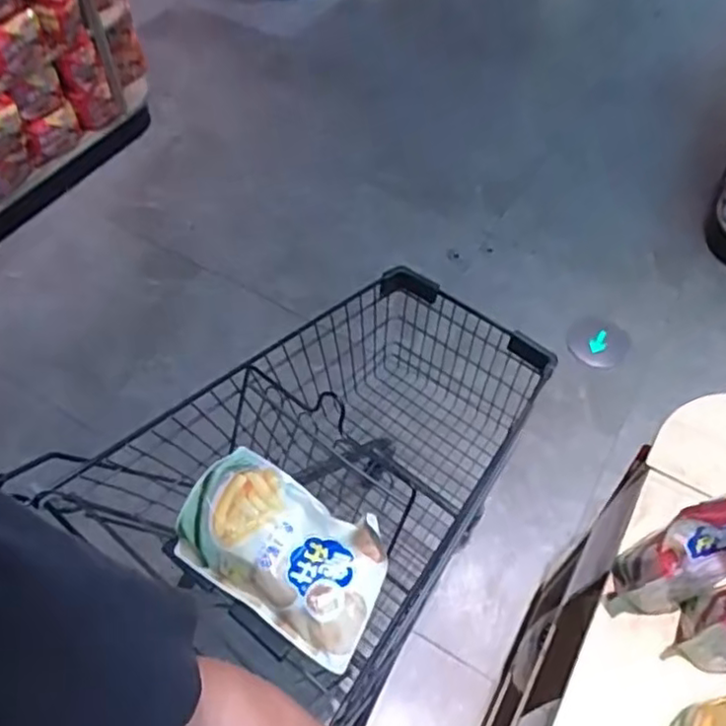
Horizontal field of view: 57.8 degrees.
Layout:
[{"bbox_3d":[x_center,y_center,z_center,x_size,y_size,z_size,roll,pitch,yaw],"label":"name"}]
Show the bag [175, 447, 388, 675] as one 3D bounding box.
[{"bbox_3d":[-0.103,0.240,0.843,0.284,0.070,0.174,31,81,14],"label":"bag"}]

